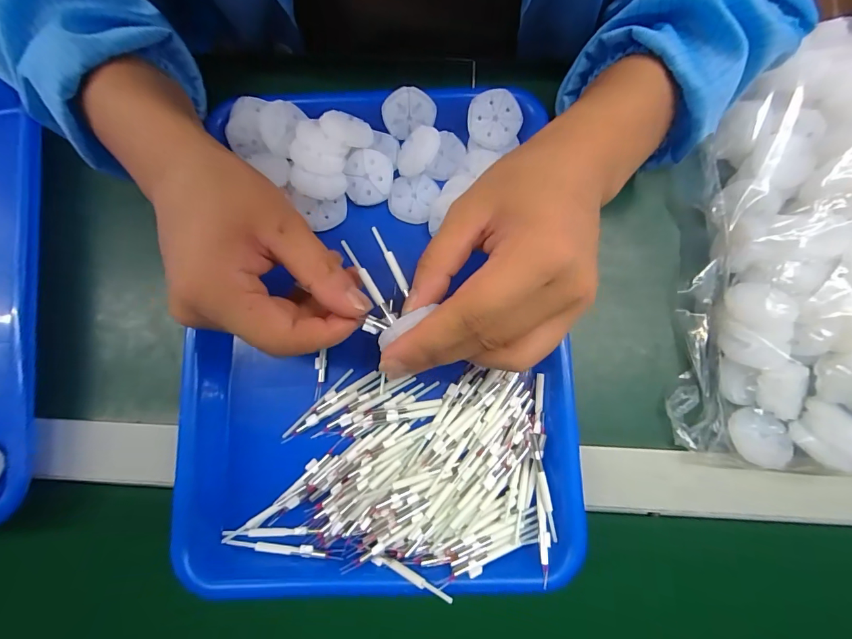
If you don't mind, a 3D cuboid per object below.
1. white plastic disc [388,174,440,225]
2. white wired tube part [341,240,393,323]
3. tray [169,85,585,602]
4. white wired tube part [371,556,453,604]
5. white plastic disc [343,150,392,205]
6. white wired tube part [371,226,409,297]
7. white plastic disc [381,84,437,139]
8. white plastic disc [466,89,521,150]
[{"bbox_3d":[-0.010,-0.089,0.293,0.033,0.005,0.036,0,80,2],"label":"white plastic disc"},{"bbox_3d":[-0.033,-0.022,0.225,0.005,0.006,0.058,-30,80,-4],"label":"white wired tube part"},{"bbox_3d":[-0.035,0.000,0.269,0.247,0.044,0.331,-3,76,0],"label":"tray"},{"bbox_3d":[-0.009,0.149,0.231,0.054,0.005,0.006,8,75,34],"label":"white wired tube part"},{"bbox_3d":[-0.042,-0.102,0.288,0.034,0.007,0.038,2,101,9],"label":"white plastic disc"},{"bbox_3d":[-0.020,-0.034,0.225,0.005,0.004,0.044,-25,80,-3],"label":"white wired tube part"},{"bbox_3d":[-0.014,-0.149,0.288,0.037,0.031,0.004,-16,51,23],"label":"white plastic disc"},{"bbox_3d":[0.049,-0.144,0.289,0.037,0.005,0.038,1,110,2],"label":"white plastic disc"}]

